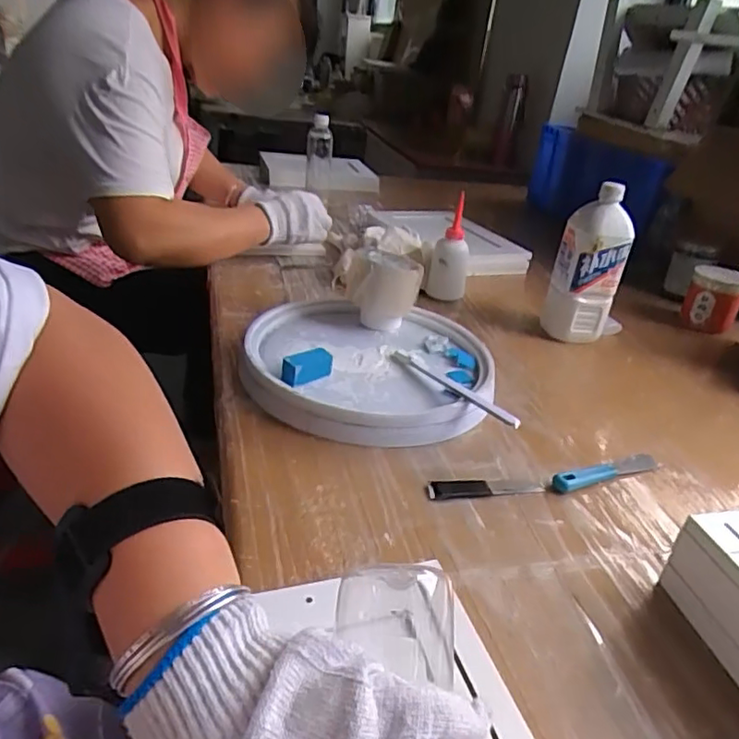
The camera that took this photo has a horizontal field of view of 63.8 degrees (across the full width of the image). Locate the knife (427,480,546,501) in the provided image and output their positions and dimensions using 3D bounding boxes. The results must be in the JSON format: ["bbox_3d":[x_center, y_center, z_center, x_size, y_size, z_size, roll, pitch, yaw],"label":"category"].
[{"bbox_3d":[0.110,0.110,0.562,0.115,0.004,0.026,0,30,-14],"label":"knife"}]

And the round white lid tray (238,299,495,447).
[{"bbox_3d":[0.000,-0.013,0.713,0.281,0.043,0.284,6,30,-3],"label":"round white lid tray"}]

